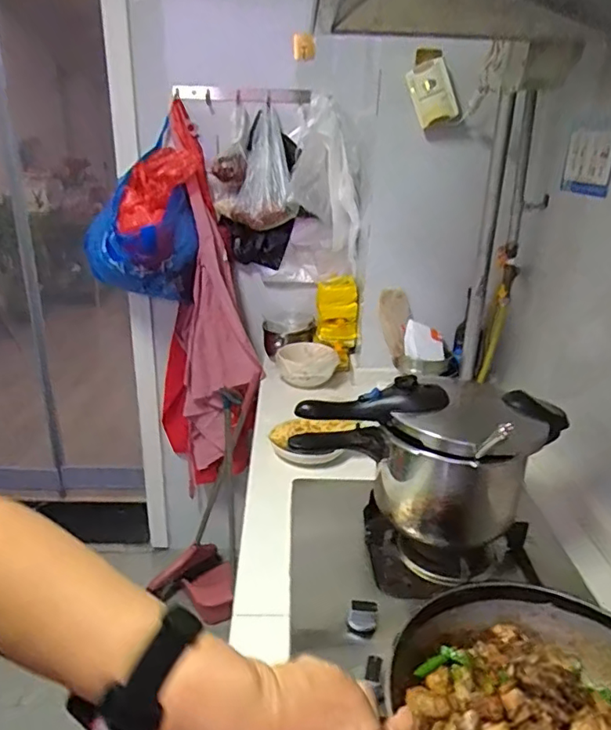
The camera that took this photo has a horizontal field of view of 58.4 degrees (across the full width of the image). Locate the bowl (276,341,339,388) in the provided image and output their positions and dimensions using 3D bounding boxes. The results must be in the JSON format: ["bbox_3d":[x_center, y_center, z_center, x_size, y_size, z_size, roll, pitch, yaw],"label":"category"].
[{"bbox_3d":[0.003,-0.002,1.507,0.159,0.077,0.166,-4,23,-11],"label":"bowl"}]

